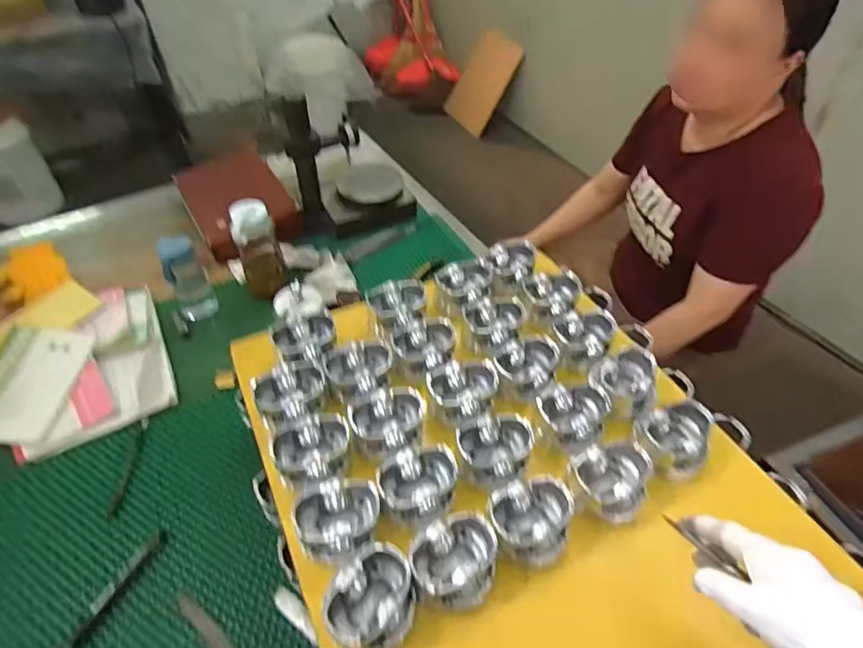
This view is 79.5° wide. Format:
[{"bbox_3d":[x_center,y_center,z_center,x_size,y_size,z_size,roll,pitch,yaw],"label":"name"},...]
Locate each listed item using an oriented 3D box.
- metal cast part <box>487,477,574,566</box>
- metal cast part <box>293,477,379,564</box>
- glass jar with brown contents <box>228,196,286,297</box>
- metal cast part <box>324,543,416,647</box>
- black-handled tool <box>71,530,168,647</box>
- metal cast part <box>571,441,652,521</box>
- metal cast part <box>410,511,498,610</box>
[{"bbox_3d":[0.098,0.197,0.520,0.081,0.050,0.073,2,47,-1],"label":"metal cast part"},{"bbox_3d":[-0.092,0.189,0.504,0.081,0.035,0.076,1,47,-2],"label":"metal cast part"},{"bbox_3d":[-0.309,-0.132,0.930,0.068,0.181,0.058,-10,48,-12],"label":"glass jar with brown contents"},{"bbox_3d":[-0.053,0.243,0.461,0.072,0.037,0.079,1,47,-2],"label":"metal cast part"},{"bbox_3d":[-0.387,0.324,0.646,0.024,0.014,0.142,22,50,17],"label":"black-handled tool"},{"bbox_3d":[0.188,0.167,0.553,0.085,0.053,0.071,-1,47,-4],"label":"metal cast part"},{"bbox_3d":[0.022,0.225,0.490,0.084,0.049,0.070,-14,49,-16],"label":"metal cast part"}]

